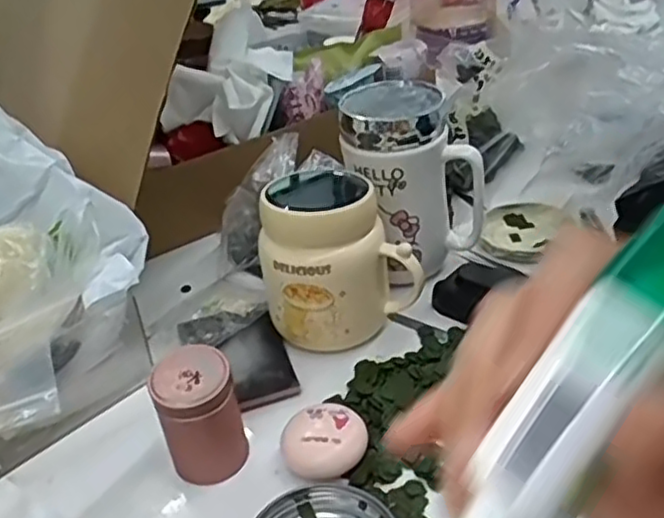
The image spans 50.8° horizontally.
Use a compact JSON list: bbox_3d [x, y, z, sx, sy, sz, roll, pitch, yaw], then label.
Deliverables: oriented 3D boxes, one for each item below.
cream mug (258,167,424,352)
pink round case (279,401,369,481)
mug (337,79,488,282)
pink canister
[{"bbox_3d":[0.000,-0.008,0.478,0.096,0.110,0.085,-11,36,-6],"label":"cream mug"},{"bbox_3d":[-0.005,0.104,0.401,0.048,0.020,0.044,-4,35,3],"label":"pink round case"},{"bbox_3d":[0.054,-0.060,0.515,0.089,0.120,0.074,-19,37,-17],"label":"mug"},{"bbox_3d":[-0.075,0.088,0.397,0.044,0.065,0.038,-18,37,-16],"label":"pink canister"}]

